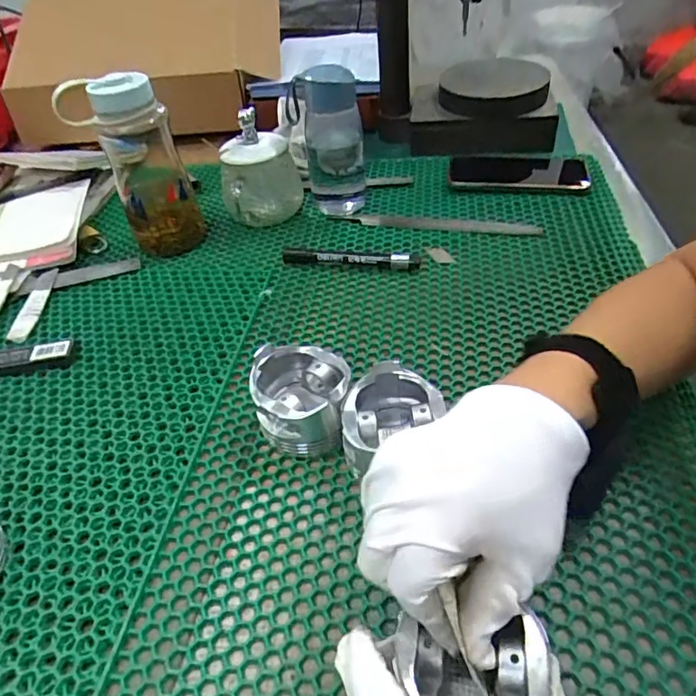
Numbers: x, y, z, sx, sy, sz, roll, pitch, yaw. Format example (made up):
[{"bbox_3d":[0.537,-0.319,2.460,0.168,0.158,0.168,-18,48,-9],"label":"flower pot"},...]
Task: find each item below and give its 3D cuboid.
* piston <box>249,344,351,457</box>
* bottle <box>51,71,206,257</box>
[{"bbox_3d":[-0.034,0.037,0.401,0.068,0.052,0.074,-10,43,-5],"label":"piston"},{"bbox_3d":[-0.222,-0.191,0.568,0.107,0.180,0.078,-22,45,-18],"label":"bottle"}]

